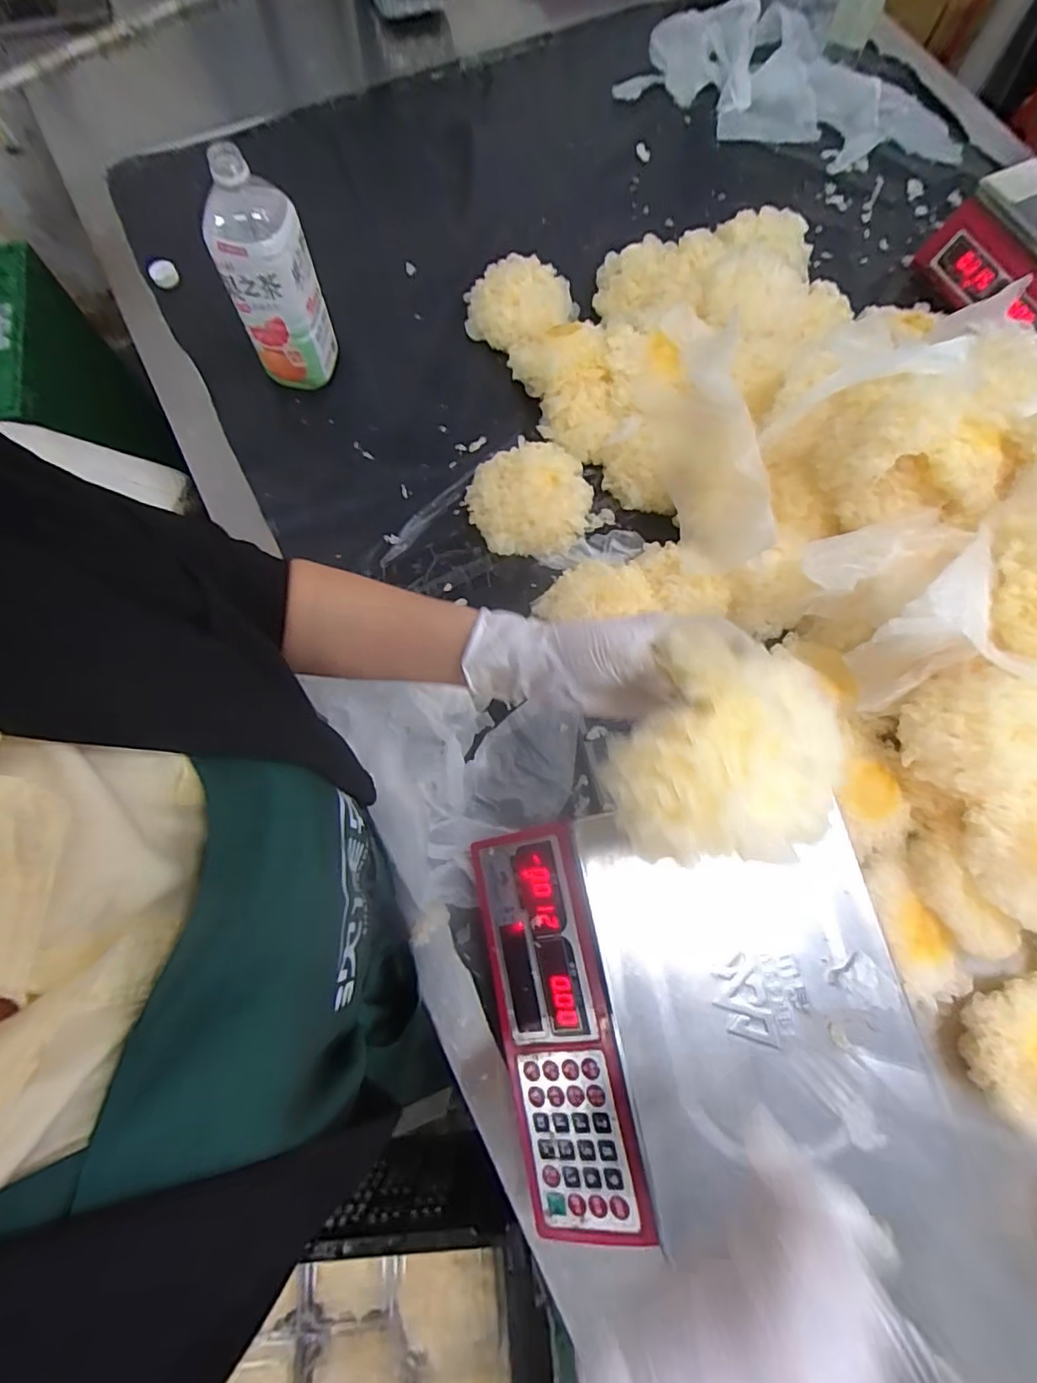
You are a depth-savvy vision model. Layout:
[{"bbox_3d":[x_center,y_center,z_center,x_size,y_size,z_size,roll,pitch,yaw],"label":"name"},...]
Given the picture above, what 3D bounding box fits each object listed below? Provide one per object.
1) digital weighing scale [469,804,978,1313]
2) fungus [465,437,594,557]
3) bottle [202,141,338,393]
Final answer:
[{"bbox_3d":[0.133,0.254,0.444,0.299,0.089,0.326,-9,74,-4],"label":"digital weighing scale"},{"bbox_3d":[0.011,-0.217,0.630,0.131,0.056,0.125,-2,74,-2],"label":"fungus"},{"bbox_3d":[-0.262,-0.433,0.604,0.081,0.200,0.073,6,74,0],"label":"bottle"}]

